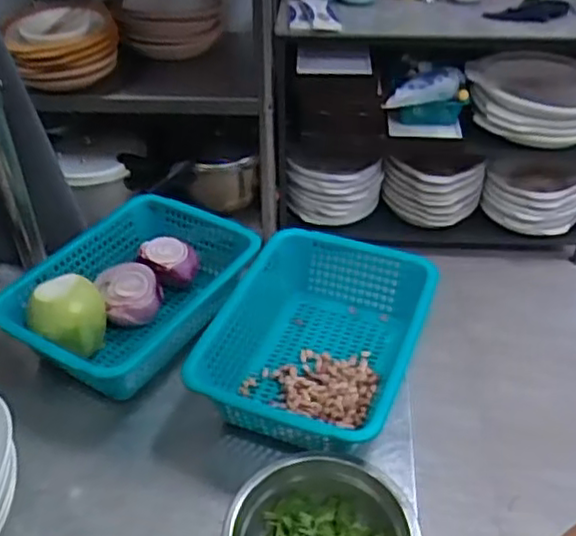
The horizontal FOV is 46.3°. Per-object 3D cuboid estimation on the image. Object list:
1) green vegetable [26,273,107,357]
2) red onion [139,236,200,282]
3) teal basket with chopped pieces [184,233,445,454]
[{"bbox_3d":[-0.262,0.058,0.802,0.081,0.073,0.075,-5,39,-5],"label":"green vegetable"},{"bbox_3d":[-0.161,-0.011,0.914,0.078,0.048,0.054,-6,39,-6],"label":"red onion"},{"bbox_3d":[0.032,0.092,0.795,0.223,0.105,0.299,14,42,18],"label":"teal basket with chopped pieces"}]

